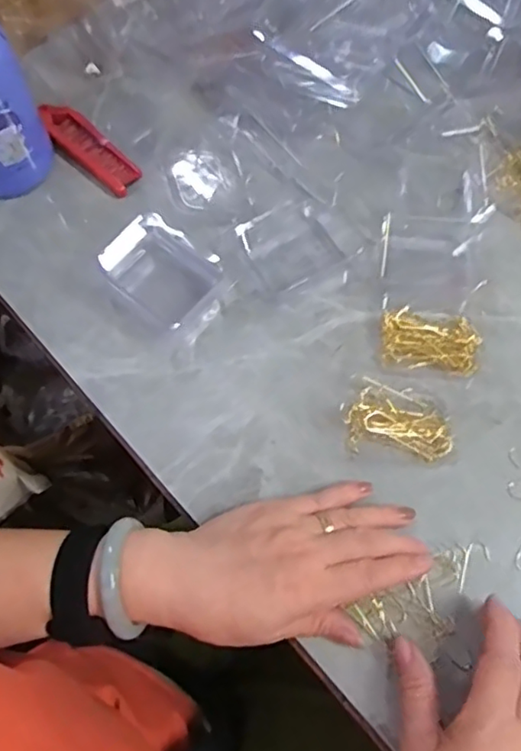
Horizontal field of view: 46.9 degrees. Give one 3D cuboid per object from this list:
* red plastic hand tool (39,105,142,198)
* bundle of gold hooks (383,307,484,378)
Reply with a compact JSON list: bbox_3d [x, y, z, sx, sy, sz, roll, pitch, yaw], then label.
[{"bbox_3d":[-0.143,-0.188,0.489,0.104,0.015,0.031,41,73,13],"label":"red plastic hand tool"},{"bbox_3d":[0.121,-0.024,0.429,0.068,0.016,0.037,12,69,3],"label":"bundle of gold hooks"}]

